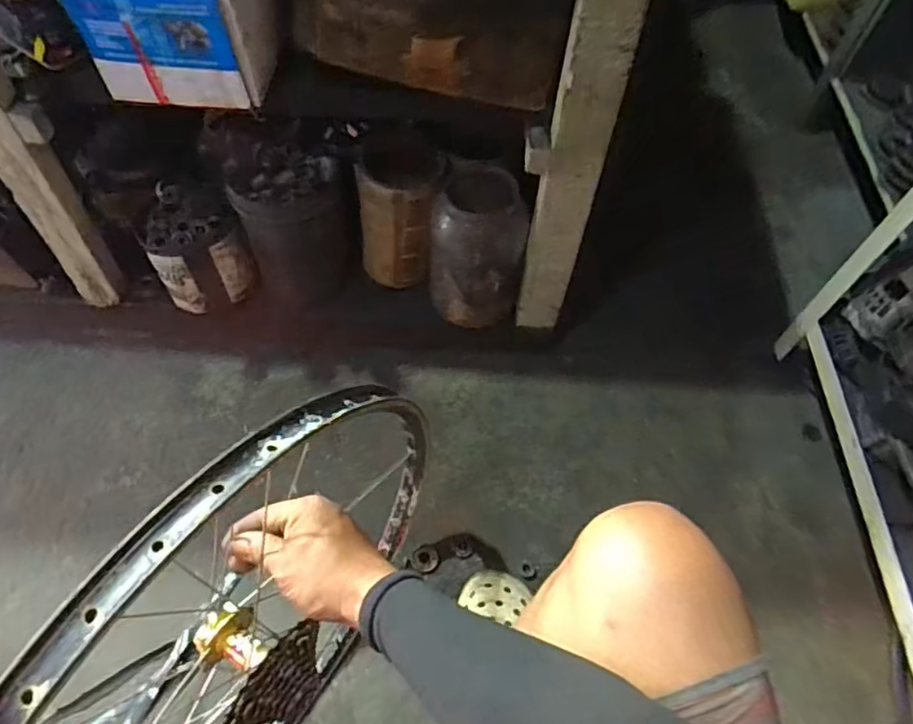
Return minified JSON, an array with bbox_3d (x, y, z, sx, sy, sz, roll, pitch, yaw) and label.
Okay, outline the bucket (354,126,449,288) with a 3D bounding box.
[{"bbox_3d":[-0.086,-0.245,0.964,0.131,0.223,0.144,-2,58,-4],"label":"bucket"}]

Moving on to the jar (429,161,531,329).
[{"bbox_3d":[0.035,-0.175,0.951,0.139,0.228,0.130,1,58,-2],"label":"jar"}]

